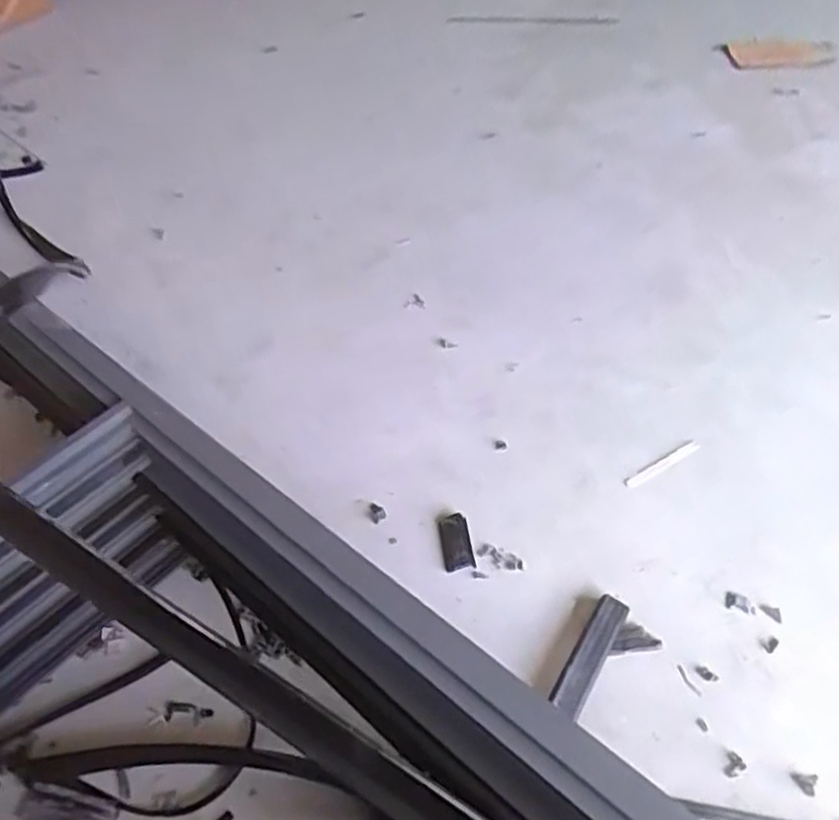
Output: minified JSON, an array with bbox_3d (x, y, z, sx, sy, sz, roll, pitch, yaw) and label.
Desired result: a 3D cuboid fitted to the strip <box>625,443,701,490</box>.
[{"bbox_3d":[0.290,0.064,0.849,0.108,0.004,0.014,-25,52,-18],"label":"strip"}]

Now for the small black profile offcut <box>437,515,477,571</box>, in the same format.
[{"bbox_3d":[0.040,0.145,0.788,0.032,0.024,0.062,-8,48,-4],"label":"small black profile offcut"}]

